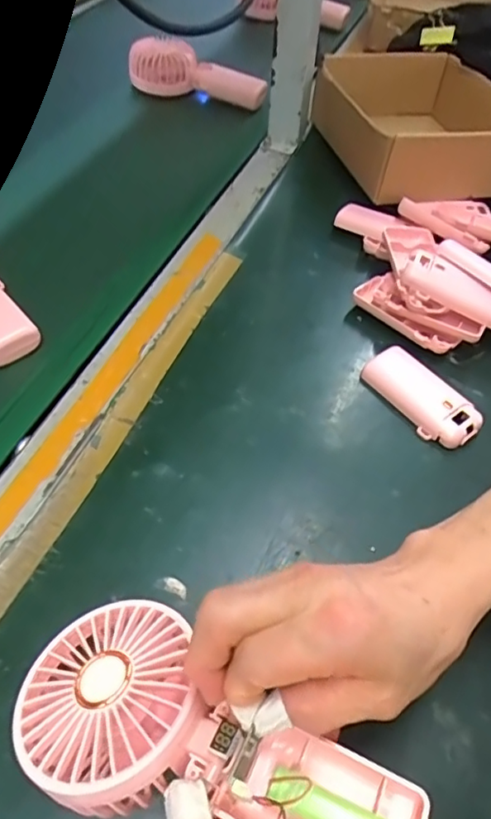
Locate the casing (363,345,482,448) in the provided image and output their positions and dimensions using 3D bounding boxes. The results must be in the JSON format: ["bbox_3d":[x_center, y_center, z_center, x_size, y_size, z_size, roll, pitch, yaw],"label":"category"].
[{"bbox_3d":[0.134,-0.010,0.424,0.039,0.018,0.092,-28,60,-23],"label":"casing"}]

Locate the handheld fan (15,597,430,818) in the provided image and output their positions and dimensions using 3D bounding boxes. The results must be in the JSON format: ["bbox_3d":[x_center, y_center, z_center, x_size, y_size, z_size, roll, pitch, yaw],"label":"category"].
[{"bbox_3d":[-0.016,0.145,0.240,0.178,0.039,0.081,18,53,18],"label":"handheld fan"}]

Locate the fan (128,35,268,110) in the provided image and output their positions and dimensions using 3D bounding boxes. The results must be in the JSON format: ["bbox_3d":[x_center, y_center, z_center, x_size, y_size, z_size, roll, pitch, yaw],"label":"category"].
[{"bbox_3d":[-0.059,-0.437,0.718,0.180,0.056,0.041,17,54,8],"label":"fan"}]

